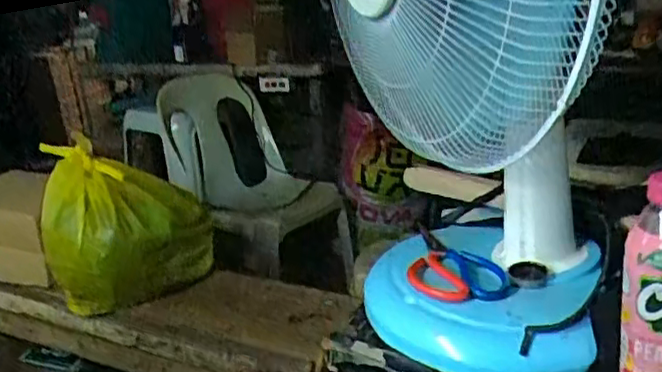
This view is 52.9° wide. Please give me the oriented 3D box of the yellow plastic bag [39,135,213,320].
[{"bbox_3d":[-0.357,0.070,1.186,0.276,0.247,0.213,-7,20,-8],"label":"yellow plastic bag"}]

